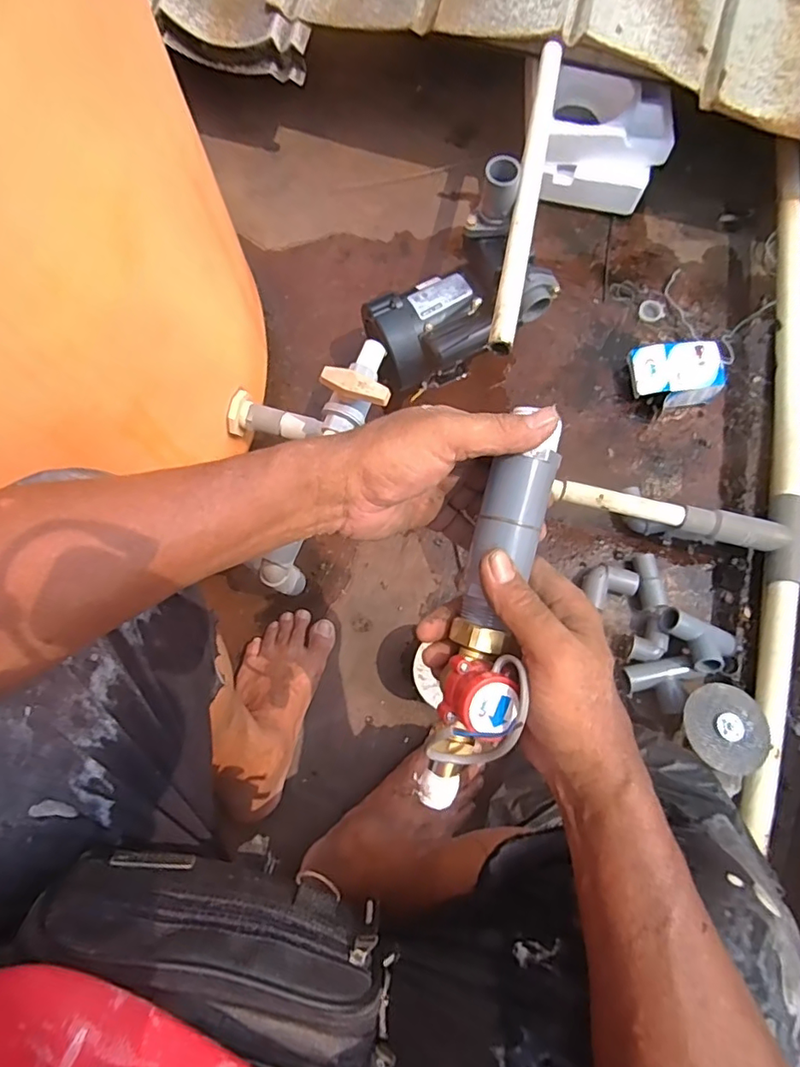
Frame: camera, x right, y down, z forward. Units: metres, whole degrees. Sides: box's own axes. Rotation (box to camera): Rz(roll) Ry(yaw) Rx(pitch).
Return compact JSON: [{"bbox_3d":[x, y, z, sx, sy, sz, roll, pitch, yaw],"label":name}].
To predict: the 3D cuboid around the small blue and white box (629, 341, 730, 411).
[{"bbox_3d":[0.415,-0.238,0.807,0.135,0.053,0.091,-7,77,-2],"label":"small blue and white box"}]

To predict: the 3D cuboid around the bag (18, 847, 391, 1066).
[{"bbox_3d":[-0.084,0.224,0.282,0.206,0.089,0.060,25,78,4],"label":"bag"}]

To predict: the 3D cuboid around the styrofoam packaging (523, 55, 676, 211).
[{"bbox_3d":[0.306,-0.612,0.855,0.213,0.128,0.128,7,76,1],"label":"styrofoam packaging"}]

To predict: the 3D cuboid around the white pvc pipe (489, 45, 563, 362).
[{"bbox_3d":[0.156,-0.418,0.642,0.026,0.026,0.469,12,73,2],"label":"white pvc pipe"}]

